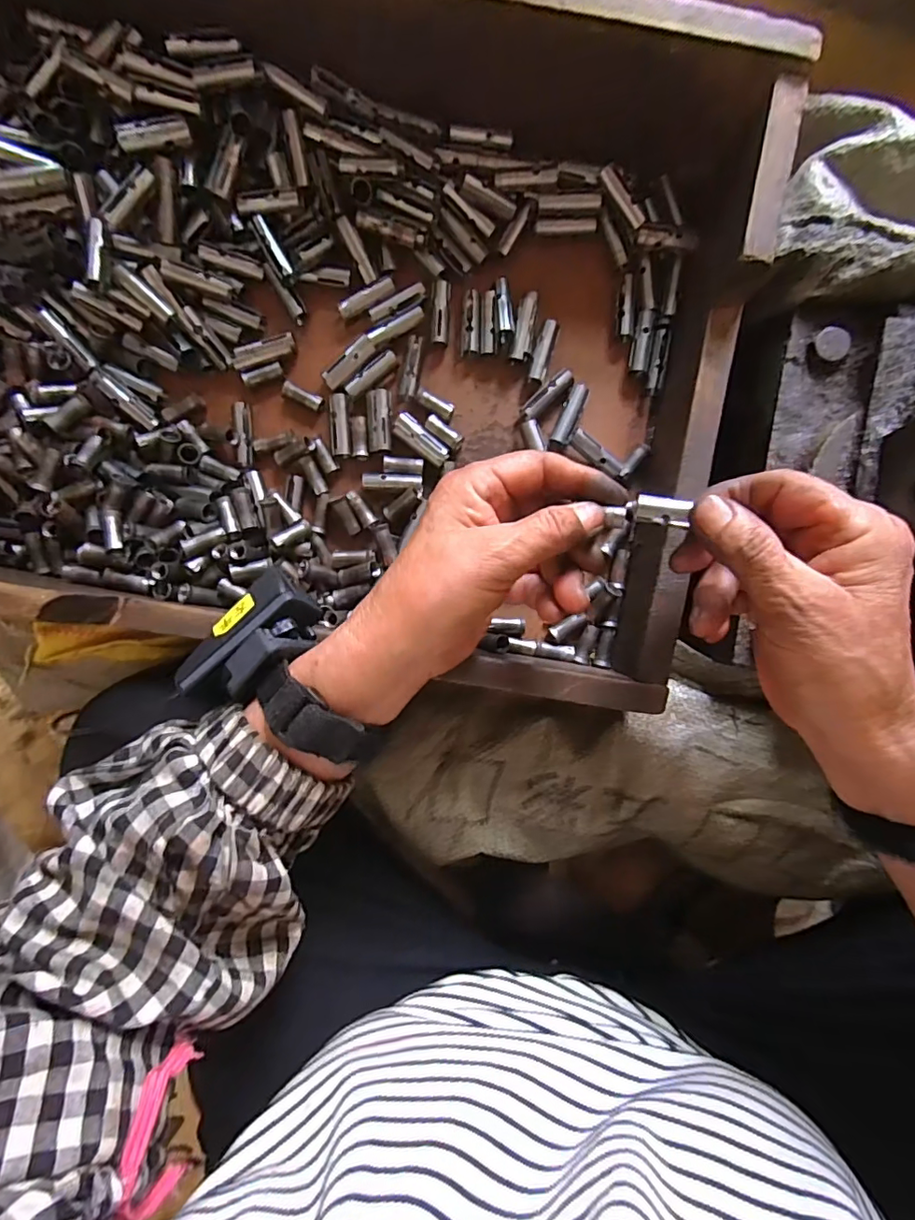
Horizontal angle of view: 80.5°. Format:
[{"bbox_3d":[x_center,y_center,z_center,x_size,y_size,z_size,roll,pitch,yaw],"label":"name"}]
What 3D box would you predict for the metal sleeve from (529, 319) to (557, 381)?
[{"bbox_3d":[0.053,-0.160,0.335,0.009,0.011,0.036,16,93,0],"label":"metal sleeve"}]

